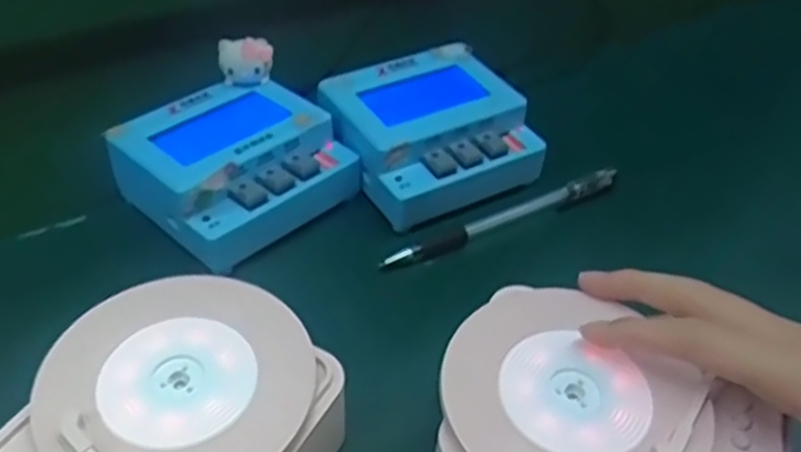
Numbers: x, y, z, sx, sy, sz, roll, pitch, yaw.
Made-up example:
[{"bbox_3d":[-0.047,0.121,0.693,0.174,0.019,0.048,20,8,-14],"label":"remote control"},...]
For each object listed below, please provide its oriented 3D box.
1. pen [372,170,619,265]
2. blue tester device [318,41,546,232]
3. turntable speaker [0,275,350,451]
[{"bbox_3d":[0.063,-0.008,0.424,0.159,0.009,0.013,-20,47,-24],"label":"pen"},{"bbox_3d":[0.016,-0.058,0.448,0.101,0.044,0.097,-20,47,-24],"label":"blue tester device"},{"bbox_3d":[-0.087,0.085,0.285,0.103,0.054,0.133,19,45,17],"label":"turntable speaker"}]

